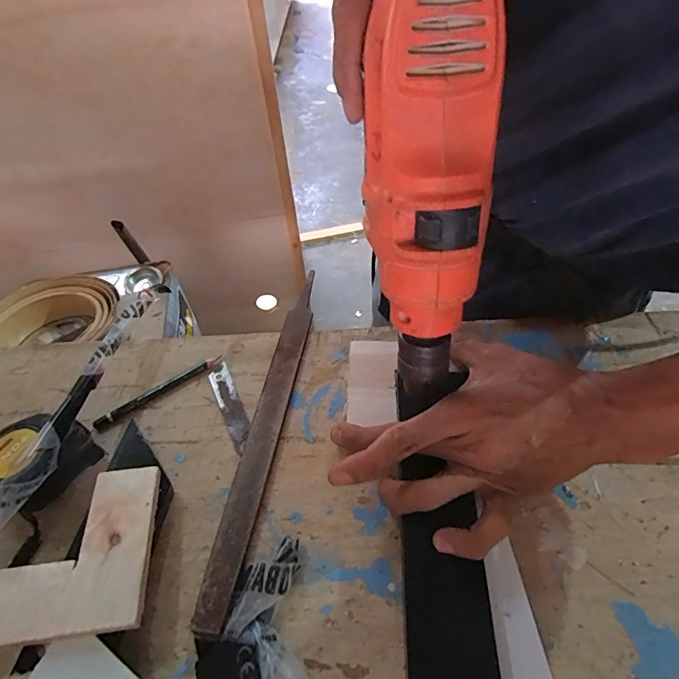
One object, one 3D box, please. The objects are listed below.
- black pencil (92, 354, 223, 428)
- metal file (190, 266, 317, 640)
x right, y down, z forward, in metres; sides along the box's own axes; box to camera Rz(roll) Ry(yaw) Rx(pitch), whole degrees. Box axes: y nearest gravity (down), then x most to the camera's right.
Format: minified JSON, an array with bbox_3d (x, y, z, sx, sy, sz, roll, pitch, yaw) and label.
[{"bbox_3d":[-0.148,0.042,0.360,0.106,0.005,0.010,-30,52,-21],"label":"black pencil"},{"bbox_3d":[-0.053,0.054,0.339,0.023,0.011,0.292,4,49,8],"label":"metal file"}]

